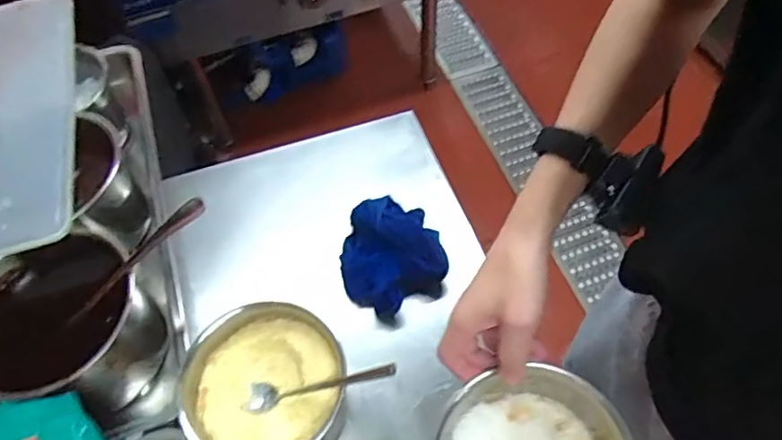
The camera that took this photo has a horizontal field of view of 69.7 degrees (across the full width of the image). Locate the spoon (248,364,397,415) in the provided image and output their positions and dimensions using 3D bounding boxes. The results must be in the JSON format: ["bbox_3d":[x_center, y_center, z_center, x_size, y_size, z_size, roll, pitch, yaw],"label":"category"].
[{"bbox_3d":[-0.071,0.158,0.535,0.172,0.028,0.030,-22,52,32],"label":"spoon"}]

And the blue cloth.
[{"bbox_3d":[0.000,0.037,0.679,0.121,0.041,0.142,-11,58,-3],"label":"blue cloth"}]

